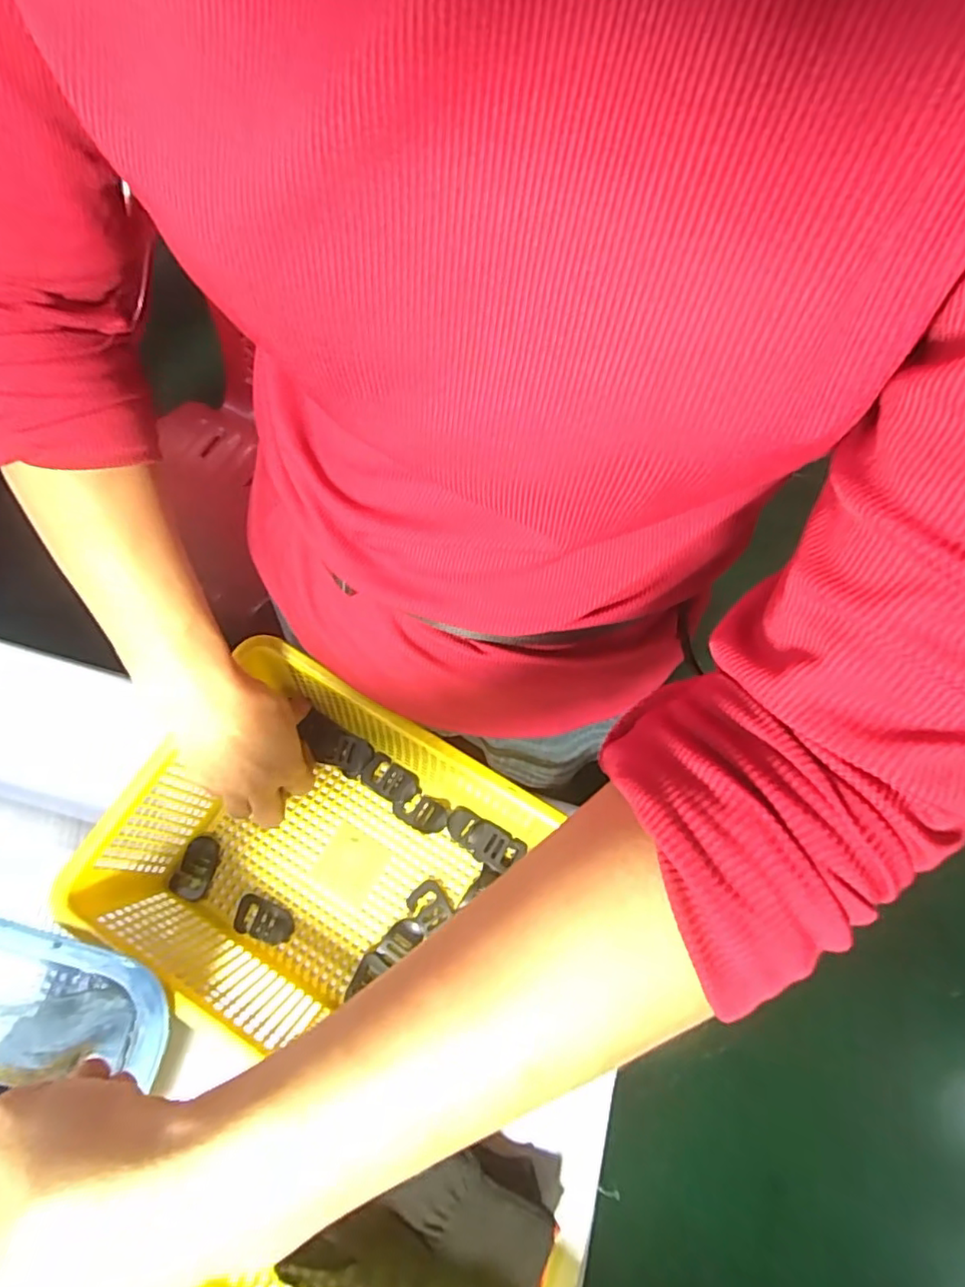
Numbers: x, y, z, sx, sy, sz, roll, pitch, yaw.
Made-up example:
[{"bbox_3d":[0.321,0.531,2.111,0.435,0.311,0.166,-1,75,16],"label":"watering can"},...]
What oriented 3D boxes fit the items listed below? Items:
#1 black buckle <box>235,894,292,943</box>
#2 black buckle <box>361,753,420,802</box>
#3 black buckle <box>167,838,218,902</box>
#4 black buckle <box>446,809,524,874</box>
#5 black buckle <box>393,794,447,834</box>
[{"bbox_3d":[-0.156,0.196,0.422,0.044,0.005,0.025,18,71,5],"label":"black buckle"},{"bbox_3d":[-0.070,0.104,0.454,0.043,0.008,0.027,28,72,8],"label":"black buckle"},{"bbox_3d":[-0.209,0.163,0.432,0.026,0.005,0.042,11,71,3],"label":"black buckle"},{"bbox_3d":[-0.001,0.144,0.441,0.055,0.011,0.026,30,73,9],"label":"black buckle"},{"bbox_3d":[-0.047,0.128,0.448,0.040,0.008,0.023,24,72,7],"label":"black buckle"}]

